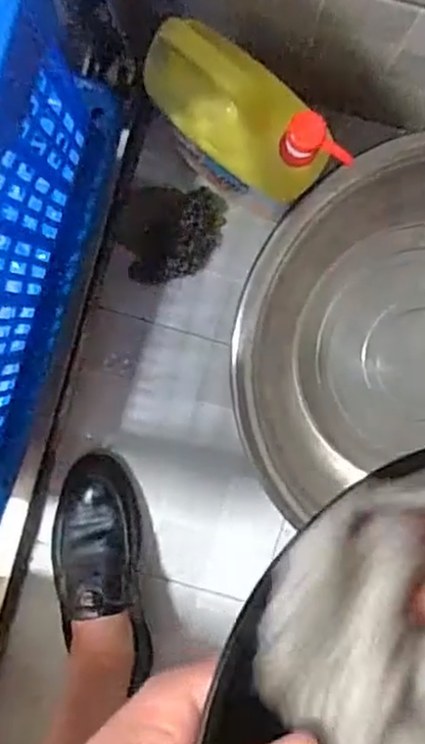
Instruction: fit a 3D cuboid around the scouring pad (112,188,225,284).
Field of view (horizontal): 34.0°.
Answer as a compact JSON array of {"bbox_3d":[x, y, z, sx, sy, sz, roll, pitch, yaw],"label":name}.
[{"bbox_3d":[-0.048,-0.159,0.807,0.119,0.030,0.107,1,94,2],"label":"scouring pad"}]

